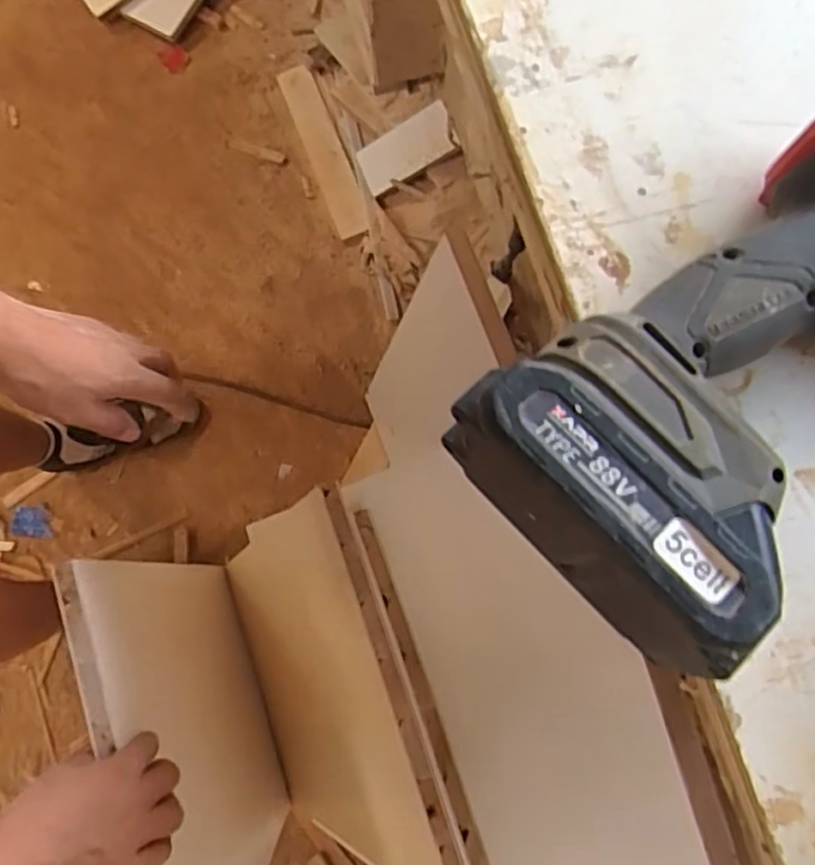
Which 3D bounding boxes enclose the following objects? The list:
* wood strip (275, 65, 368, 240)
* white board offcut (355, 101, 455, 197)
[{"bbox_3d":[-0.150,-0.494,1.197,0.058,0.013,0.360,-26,73,15],"label":"wood strip"},{"bbox_3d":[-0.006,-0.466,1.116,0.167,0.017,0.089,-19,76,29],"label":"white board offcut"}]

